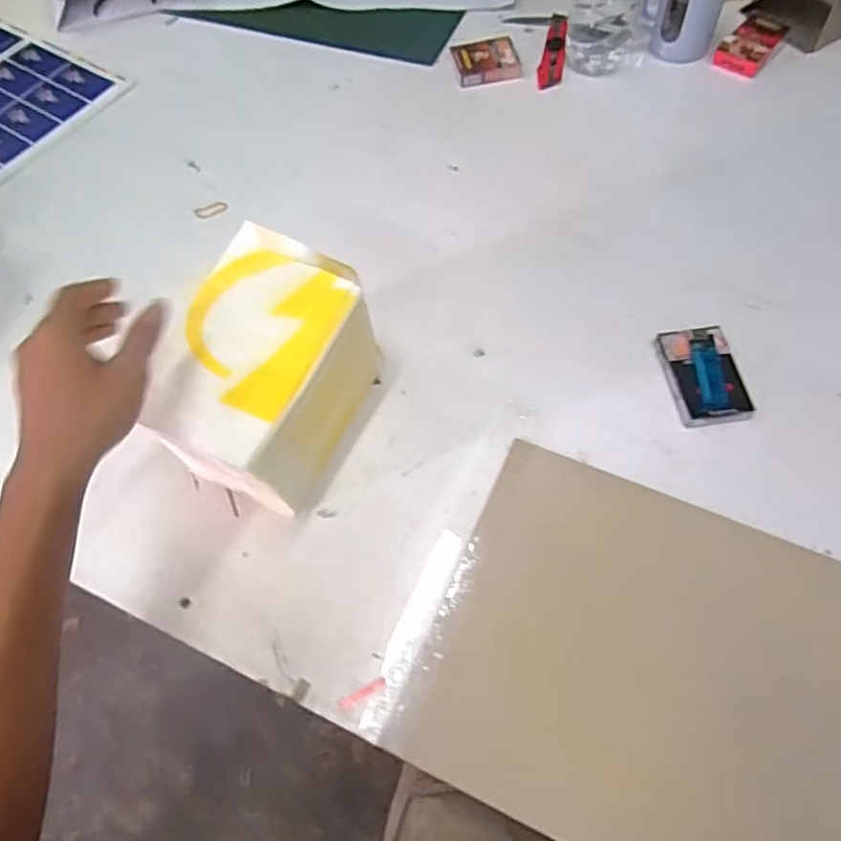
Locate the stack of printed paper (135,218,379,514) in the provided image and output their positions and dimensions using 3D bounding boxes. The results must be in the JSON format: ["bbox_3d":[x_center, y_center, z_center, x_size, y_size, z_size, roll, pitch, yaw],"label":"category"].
[{"bbox_3d":[-0.133,-0.034,0.553,0.120,0.154,0.191,21,63,13],"label":"stack of printed paper"}]

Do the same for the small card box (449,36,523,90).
[{"bbox_3d":[0.091,-0.490,0.859,0.088,0.020,0.073,-12,60,-5],"label":"small card box"}]

